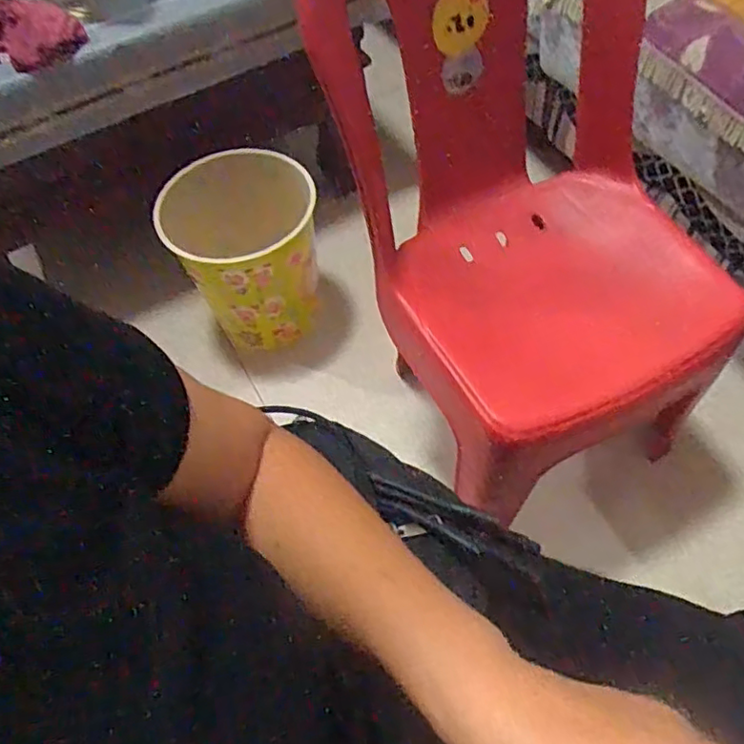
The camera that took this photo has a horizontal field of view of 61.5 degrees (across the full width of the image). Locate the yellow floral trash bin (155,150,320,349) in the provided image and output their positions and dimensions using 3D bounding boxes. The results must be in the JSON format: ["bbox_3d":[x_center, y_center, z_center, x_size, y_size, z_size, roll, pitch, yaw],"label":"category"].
[{"bbox_3d":[-0.188,-0.186,0.962,0.213,0.267,0.233,-2,58,3],"label":"yellow floral trash bin"}]

